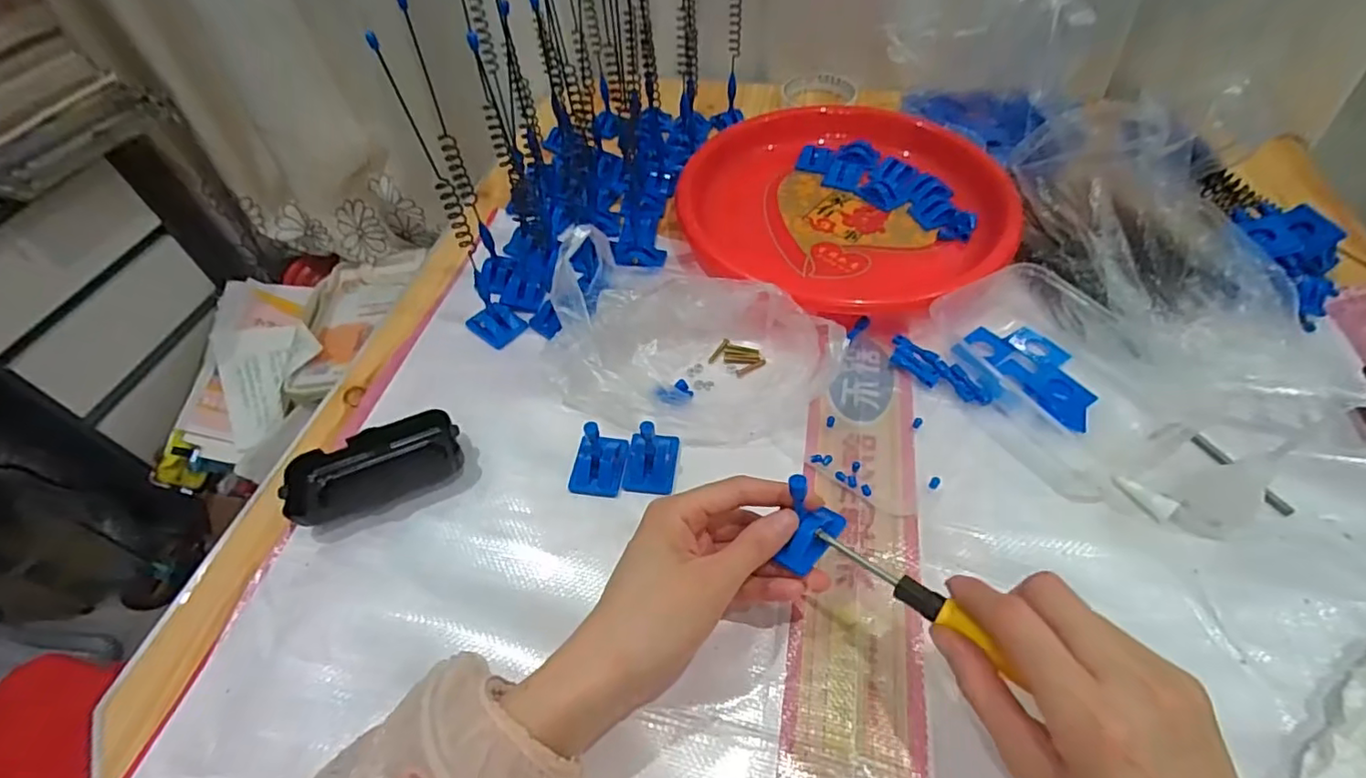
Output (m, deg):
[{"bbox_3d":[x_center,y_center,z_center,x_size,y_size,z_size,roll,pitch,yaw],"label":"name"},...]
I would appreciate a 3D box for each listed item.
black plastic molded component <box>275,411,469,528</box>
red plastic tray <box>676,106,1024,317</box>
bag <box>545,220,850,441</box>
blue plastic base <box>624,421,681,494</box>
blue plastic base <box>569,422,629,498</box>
[{"bbox_3d":[-0.208,0.052,0.406,0.108,0.026,0.051,-22,55,-14],"label":"black plastic molded component"},{"bbox_3d":[0.138,-0.164,0.526,0.260,0.069,0.233,-24,56,-13],"label":"red plastic tray"},{"bbox_3d":[0.008,-0.043,0.429,0.205,0.084,0.137,8,53,9],"label":"bag"},{"bbox_3d":[-0.022,0.041,0.397,0.033,0.041,0.040,4,53,6],"label":"blue plastic base"},{"bbox_3d":[-0.058,0.043,0.395,0.035,0.044,0.040,5,53,7],"label":"blue plastic base"}]

